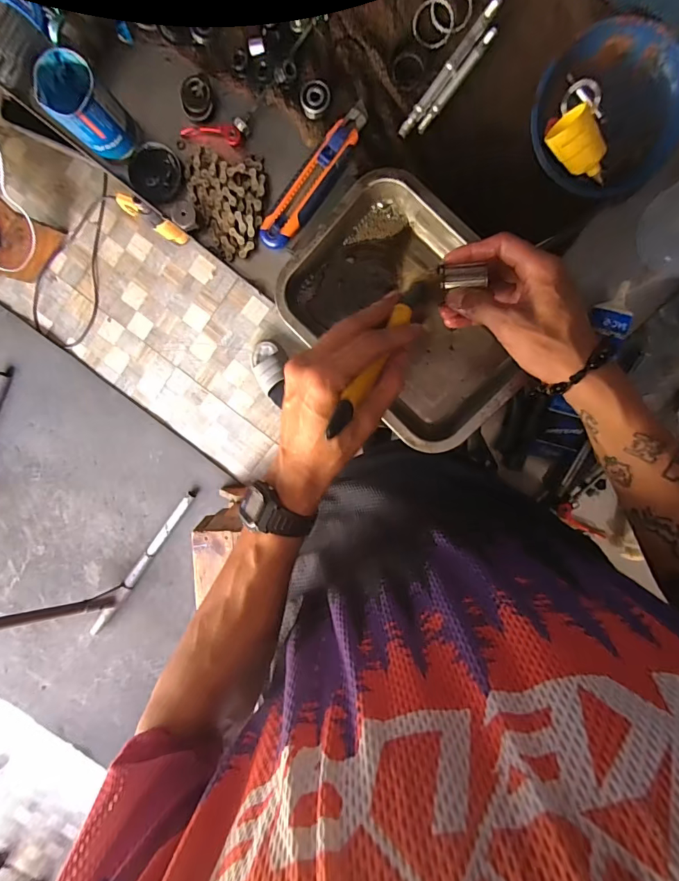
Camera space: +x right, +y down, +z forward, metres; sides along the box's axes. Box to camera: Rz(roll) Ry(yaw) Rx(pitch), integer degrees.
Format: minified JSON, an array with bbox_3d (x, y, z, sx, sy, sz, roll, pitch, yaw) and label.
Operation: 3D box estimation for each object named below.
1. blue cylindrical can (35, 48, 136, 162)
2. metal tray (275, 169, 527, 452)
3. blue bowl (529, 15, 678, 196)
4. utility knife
[{"bbox_3d":[-0.241,-0.316,0.407,0.054,0.083,0.059,1,101,3],"label":"blue cylindrical can"},{"bbox_3d":[0.069,-0.127,0.432,0.178,0.063,0.248,-44,96,10],"label":"metal tray"},{"bbox_3d":[0.257,-0.314,0.402,0.136,0.032,0.136,-10,100,5],"label":"blue bowl"},{"bbox_3d":[-0.025,-0.269,0.434,0.032,0.016,0.158,38,100,-4],"label":"utility knife"}]

